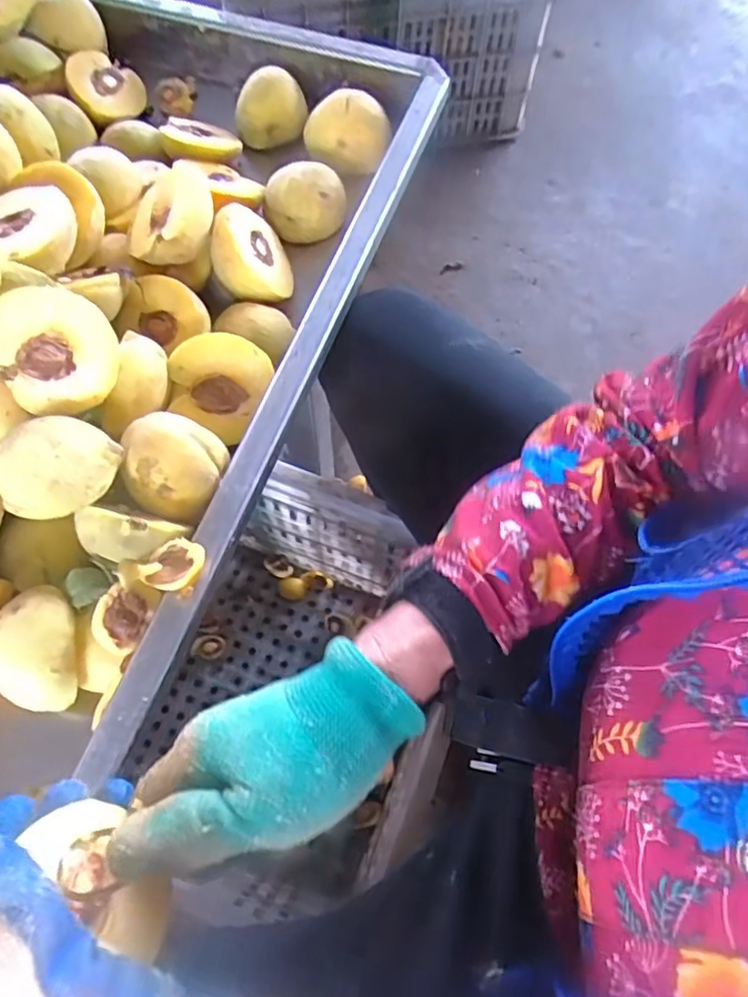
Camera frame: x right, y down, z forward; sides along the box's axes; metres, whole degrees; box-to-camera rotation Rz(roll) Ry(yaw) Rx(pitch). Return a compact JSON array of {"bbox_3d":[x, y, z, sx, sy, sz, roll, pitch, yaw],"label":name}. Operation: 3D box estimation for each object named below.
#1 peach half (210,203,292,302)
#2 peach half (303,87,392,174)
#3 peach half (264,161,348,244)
[{"bbox_3d":[-0.098,-0.179,0.467,0.037,0.065,0.063,-18,68,39],"label":"peach half"},{"bbox_3d":[-0.022,-0.310,0.526,0.068,0.049,0.041,12,65,4],"label":"peach half"},{"bbox_3d":[-0.054,-0.235,0.494,0.060,0.032,0.050,0,65,-2],"label":"peach half"}]

